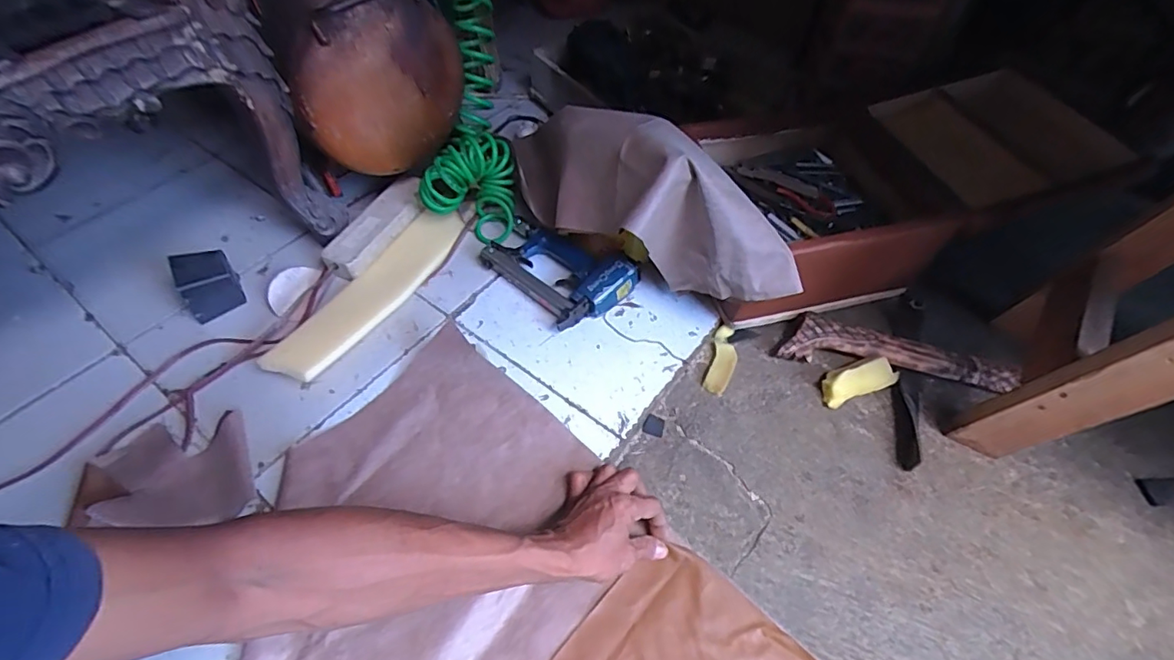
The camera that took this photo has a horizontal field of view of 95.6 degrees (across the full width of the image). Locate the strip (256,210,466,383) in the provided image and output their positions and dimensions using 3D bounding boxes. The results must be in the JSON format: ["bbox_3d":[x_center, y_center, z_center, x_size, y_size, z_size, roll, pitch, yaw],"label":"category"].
[{"bbox_3d":[-0.287,-0.059,0.743,0.089,0.038,0.335,23,56,18],"label":"strip"}]

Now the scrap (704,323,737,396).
[{"bbox_3d":[0.179,0.039,0.705,0.032,0.014,0.107,14,54,12],"label":"scrap"}]

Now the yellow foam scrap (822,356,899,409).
[{"bbox_3d":[0.340,0.062,0.670,0.099,0.030,0.042,-17,53,-12],"label":"yellow foam scrap"}]

